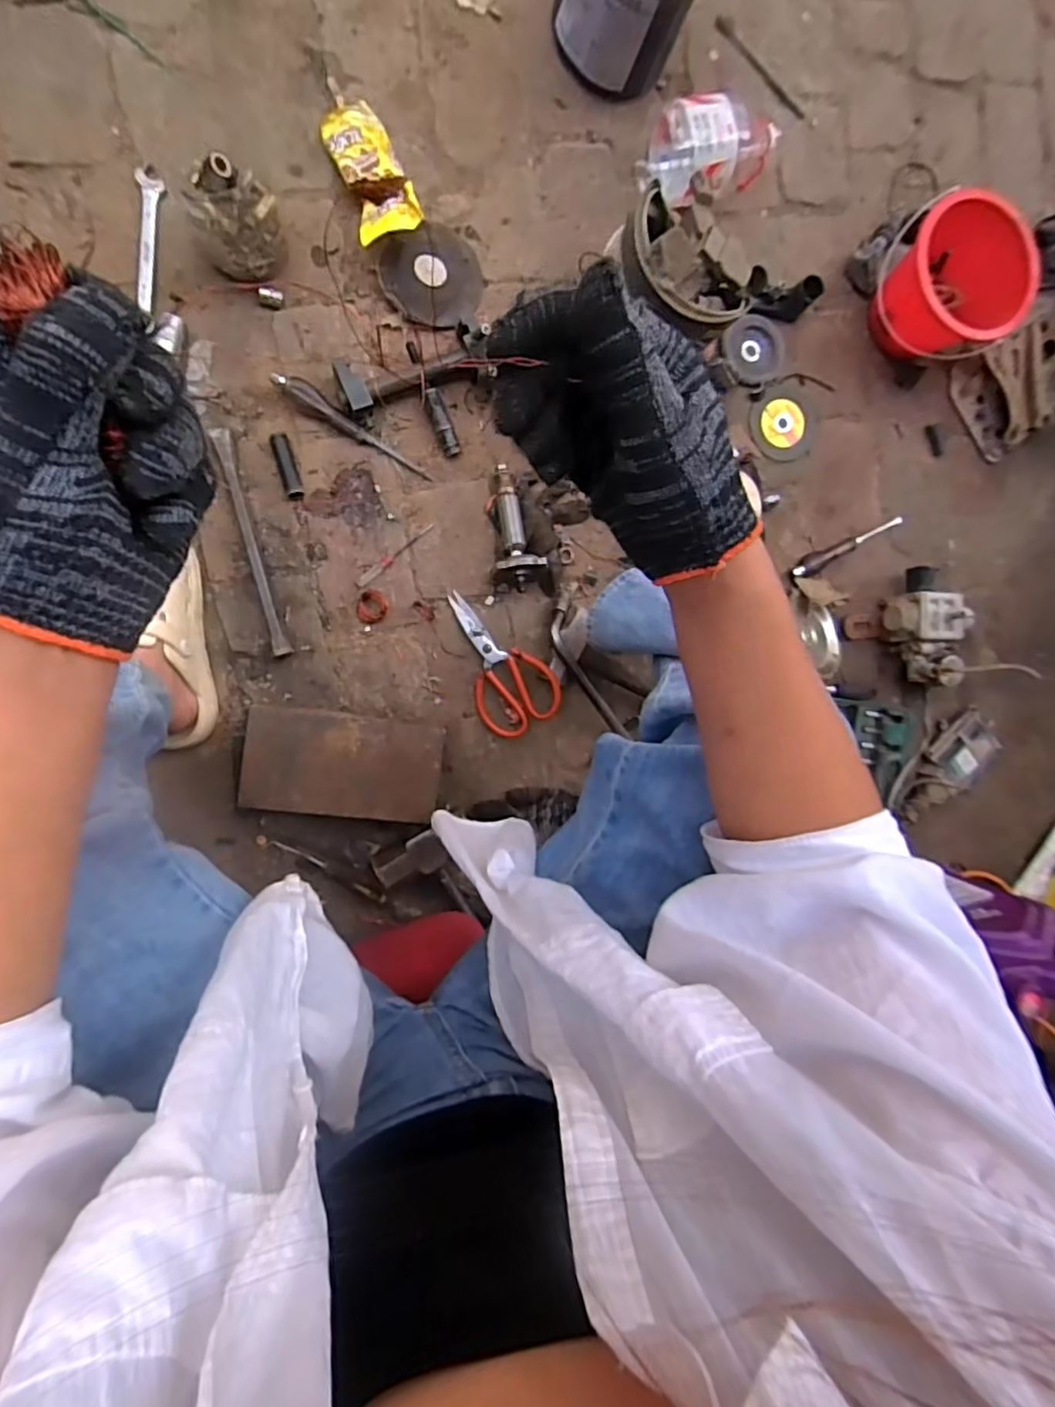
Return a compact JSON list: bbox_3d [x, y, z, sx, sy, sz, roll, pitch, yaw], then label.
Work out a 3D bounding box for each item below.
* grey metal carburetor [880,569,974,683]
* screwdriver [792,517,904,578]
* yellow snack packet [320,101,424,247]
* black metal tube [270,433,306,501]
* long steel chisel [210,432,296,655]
[{"bbox_3d":[0.599,-0.111,0.926,0.087,0.084,0.185,-28,100,-10],"label":"grey metal carburetor"},{"bbox_3d":[0.474,-0.228,0.912,0.184,0.027,0.030,-26,100,-10],"label":"screwdriver"},{"bbox_3d":[-0.180,-0.609,0.709,0.075,0.029,0.159,-24,85,-6],"label":"yellow snack packet"},{"bbox_3d":[-0.289,-0.285,0.738,0.021,0.015,0.077,-16,98,-11],"label":"black metal tube"},{"bbox_3d":[-0.328,-0.190,0.734,0.020,0.027,0.271,-15,98,-12],"label":"long steel chisel"}]

